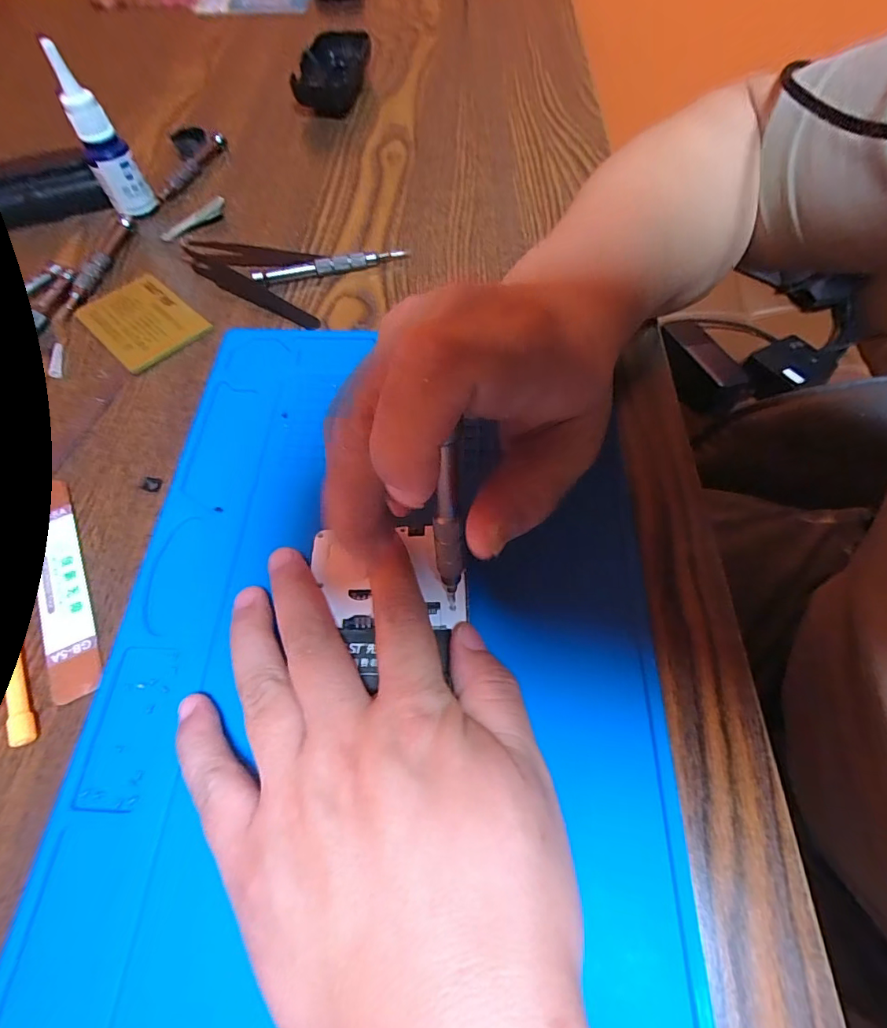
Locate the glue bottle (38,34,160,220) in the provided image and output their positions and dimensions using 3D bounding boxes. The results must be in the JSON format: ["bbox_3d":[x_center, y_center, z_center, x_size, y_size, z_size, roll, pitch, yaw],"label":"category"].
[{"bbox_3d":[-0.230,-0.251,0.324,0.029,0.091,0.021,-37,67,-17],"label":"glue bottle"}]

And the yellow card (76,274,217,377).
[{"bbox_3d":[-0.190,-0.122,0.304,0.074,0.006,0.054,40,69,19],"label":"yellow card"}]

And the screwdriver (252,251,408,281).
[{"bbox_3d":[-0.075,-0.167,0.324,0.101,0.012,0.007,-15,63,-7],"label":"screwdriver"}]

